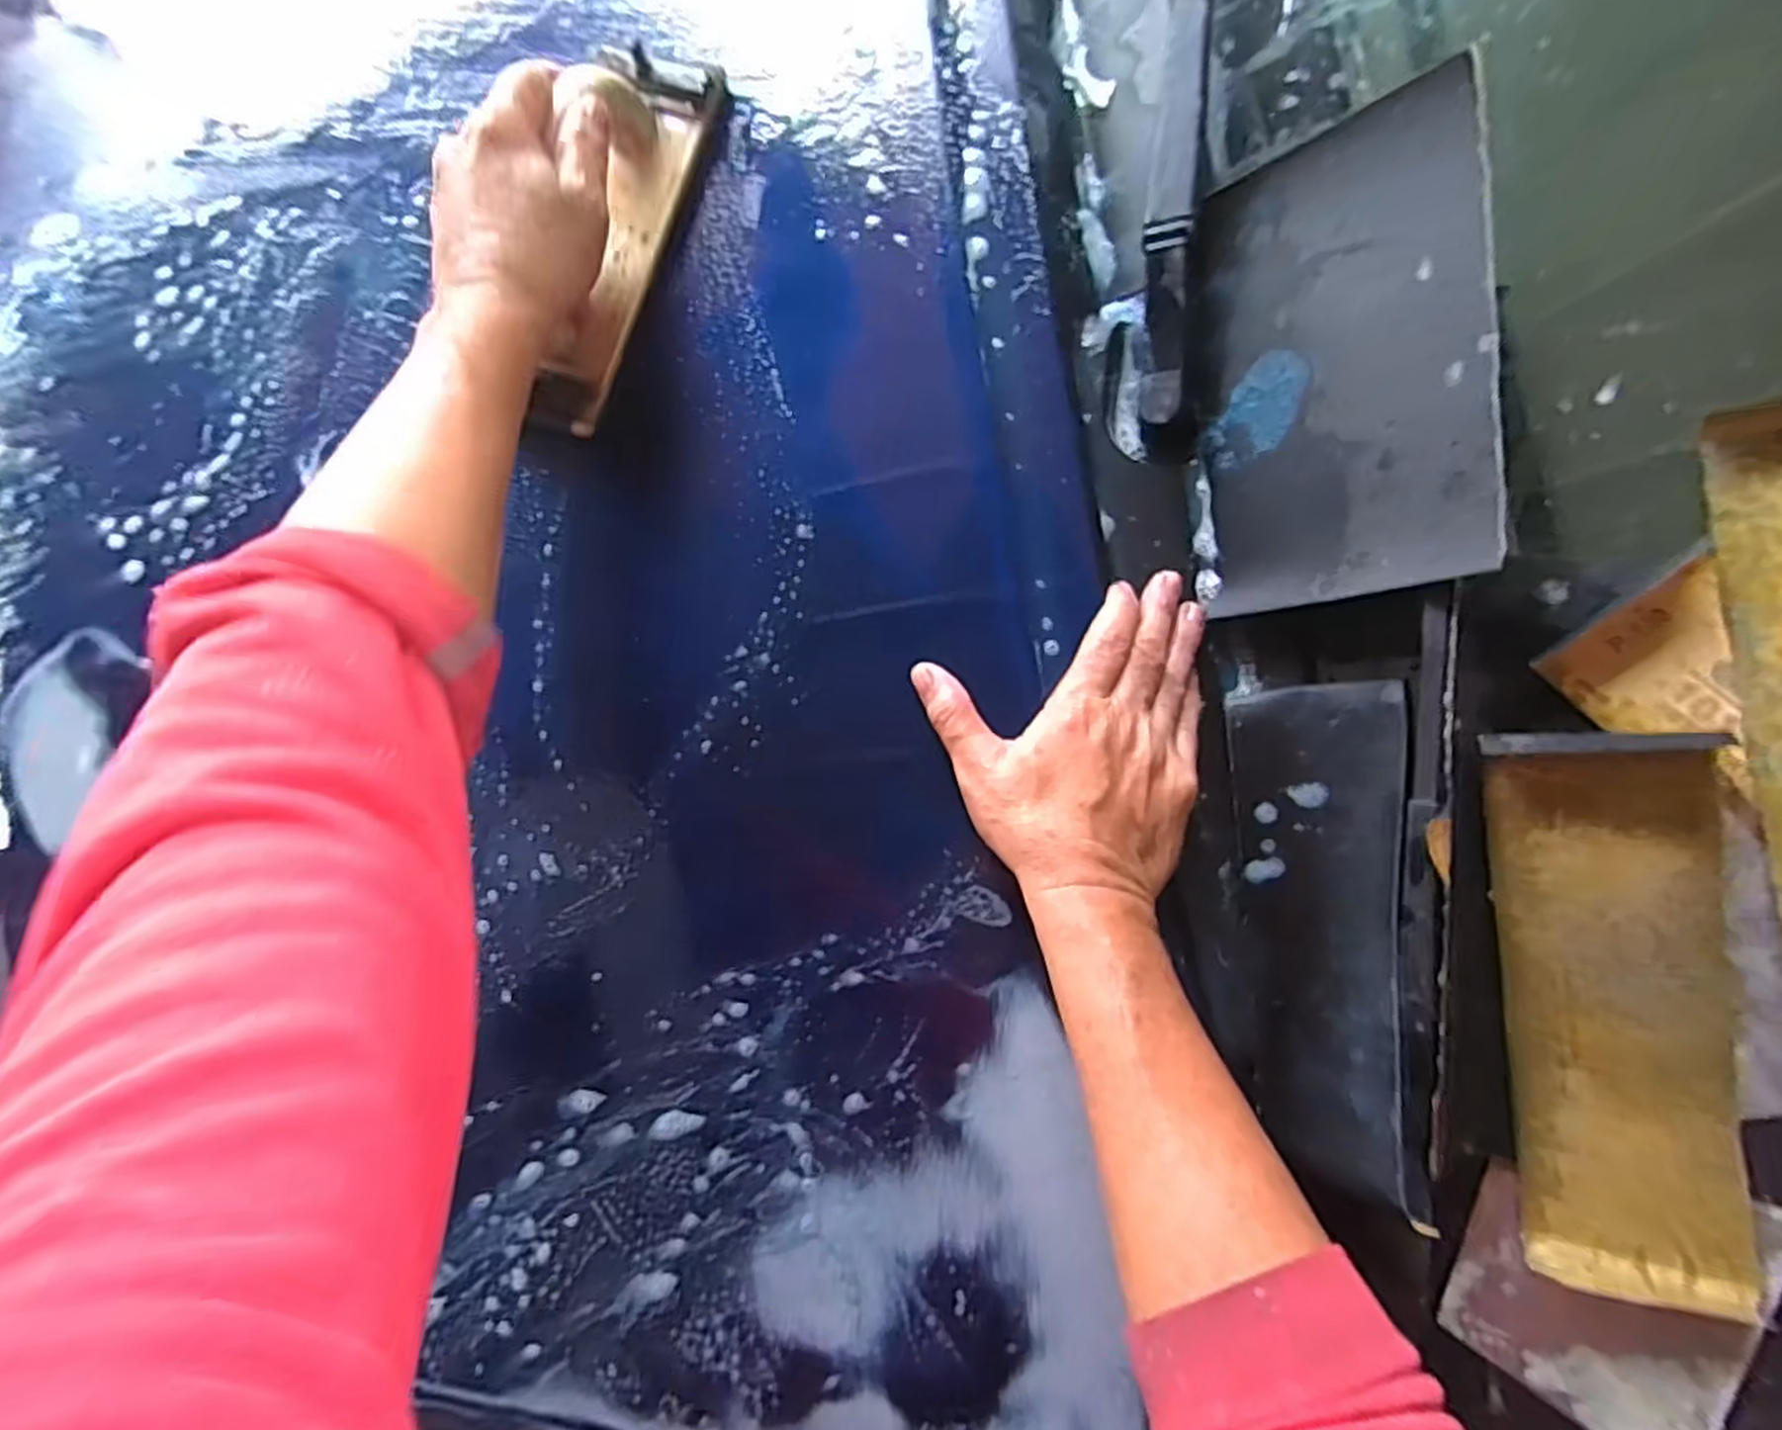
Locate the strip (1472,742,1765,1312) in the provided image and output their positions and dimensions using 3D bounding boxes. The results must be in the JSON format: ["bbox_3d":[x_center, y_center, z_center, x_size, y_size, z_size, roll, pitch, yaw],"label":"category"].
[{"bbox_3d":[0.312,0.129,0.338,0.076,0.021,0.243,-4,94,32],"label":"strip"}]

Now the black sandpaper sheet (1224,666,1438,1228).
[{"bbox_3d":[0.212,0.100,0.394,0.026,0.075,0.226,7,82,-35],"label":"black sandpaper sheet"}]

